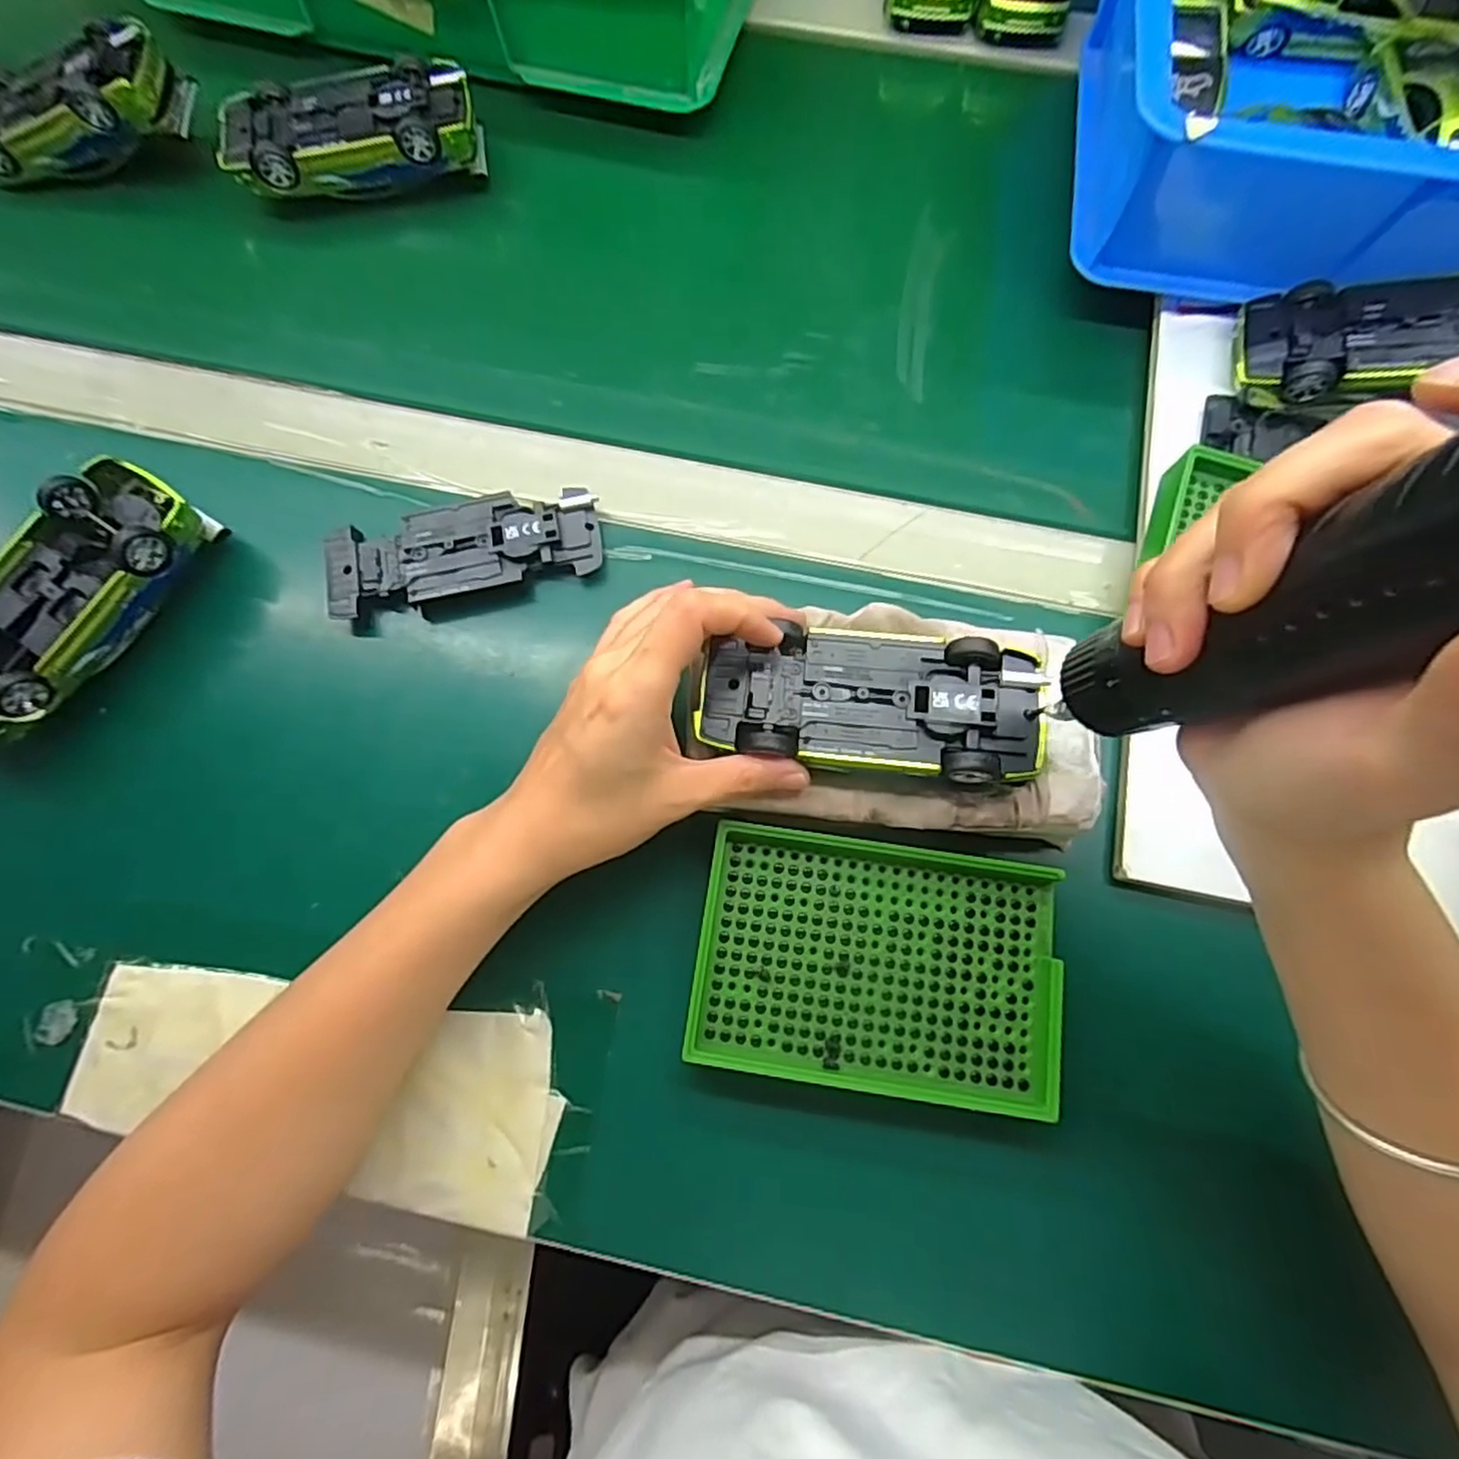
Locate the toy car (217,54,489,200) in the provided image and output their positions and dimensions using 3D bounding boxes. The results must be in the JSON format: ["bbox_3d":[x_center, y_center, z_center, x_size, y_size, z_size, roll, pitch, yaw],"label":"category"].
[{"bbox_3d":[-0.201,-0.317,0.385,0.127,0.038,0.057,-7,75,-1],"label":"toy car"}]

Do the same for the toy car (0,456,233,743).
[{"bbox_3d":[-0.290,-0.054,0.313,0.060,0.039,0.133,34,78,10],"label":"toy car"}]

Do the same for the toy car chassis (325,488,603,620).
[{"bbox_3d":[-0.123,-0.083,0.329,0.123,0.015,0.046,-11,75,-2],"label":"toy car chassis"}]

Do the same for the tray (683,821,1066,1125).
[{"bbox_3d":[0.057,0.092,0.279,0.134,0.024,0.091,8,75,3],"label":"tray"}]

